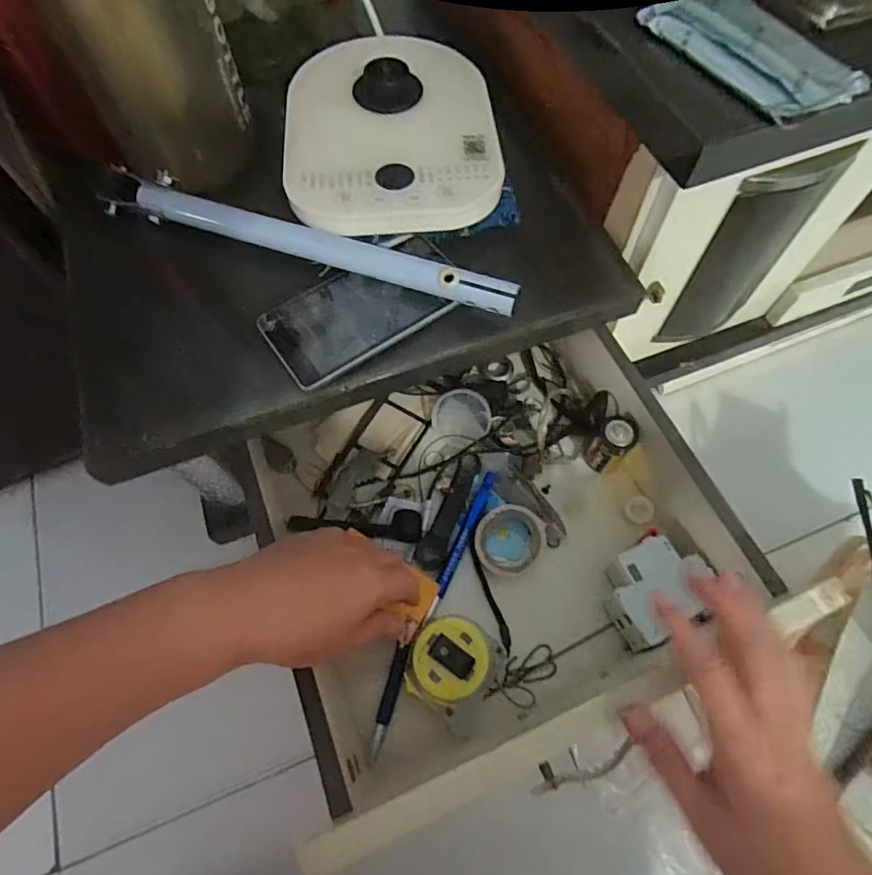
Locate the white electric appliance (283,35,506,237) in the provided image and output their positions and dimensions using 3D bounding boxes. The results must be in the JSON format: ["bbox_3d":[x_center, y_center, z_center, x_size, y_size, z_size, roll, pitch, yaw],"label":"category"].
[{"bbox_3d":[-0.036,-0.248,0.413,0.161,0.038,0.220,-6,65,-1],"label":"white electric appliance"}]

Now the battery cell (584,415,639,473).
[{"bbox_3d":[0.150,0.006,0.443,0.028,0.057,0.032,40,73,18],"label":"battery cell"}]

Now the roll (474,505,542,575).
[{"bbox_3d":[0.059,0.085,0.428,0.053,0.021,0.052,5,66,4],"label":"roll"}]

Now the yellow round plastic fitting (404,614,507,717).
[{"bbox_3d":[0.015,0.169,0.385,0.067,0.021,0.062,-1,65,2],"label":"yellow round plastic fitting"}]

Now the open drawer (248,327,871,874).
[{"bbox_3d":[0.043,0.080,0.415,0.357,0.094,0.327,-21,66,-7],"label":"open drawer"}]

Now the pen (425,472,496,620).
[{"bbox_3d":[0.022,0.088,0.435,0.011,0.007,0.130,21,68,11],"label":"pen"}]

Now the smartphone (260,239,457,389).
[{"bbox_3d":[-0.050,-0.094,0.365,0.138,0.007,0.076,-32,68,-12],"label":"smartphone"}]

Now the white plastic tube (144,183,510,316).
[{"bbox_3d":[-0.081,-0.134,0.369,0.284,0.024,0.024,18,67,10],"label":"white plastic tube"}]

